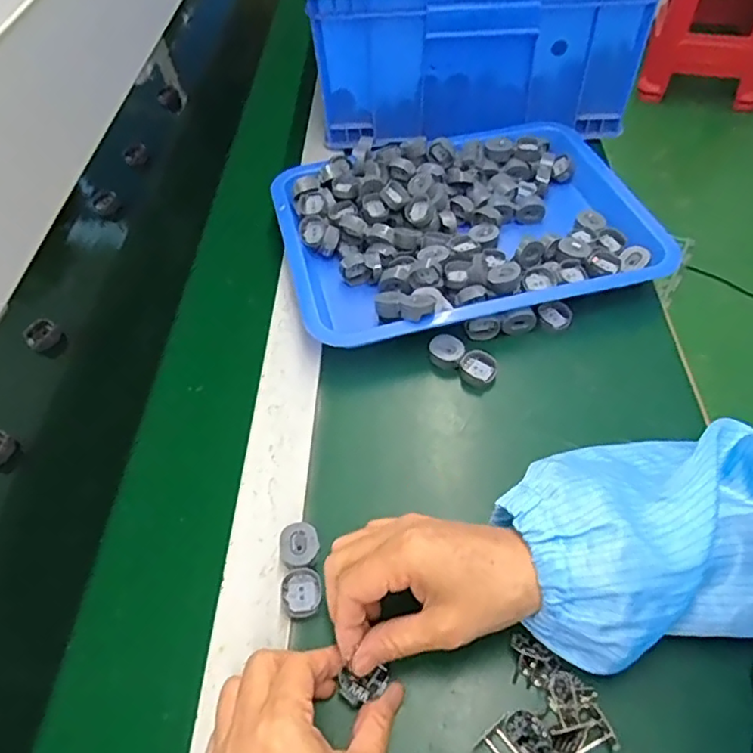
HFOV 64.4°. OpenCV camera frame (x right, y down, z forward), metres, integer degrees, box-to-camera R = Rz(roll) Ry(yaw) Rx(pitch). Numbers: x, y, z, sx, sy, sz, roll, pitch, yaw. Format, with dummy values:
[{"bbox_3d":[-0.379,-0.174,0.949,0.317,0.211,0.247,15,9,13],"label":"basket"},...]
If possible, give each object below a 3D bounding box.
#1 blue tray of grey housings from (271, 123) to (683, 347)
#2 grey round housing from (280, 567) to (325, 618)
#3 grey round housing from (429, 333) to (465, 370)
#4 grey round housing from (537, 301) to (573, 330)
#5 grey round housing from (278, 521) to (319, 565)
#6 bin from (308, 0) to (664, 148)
[{"bbox_3d":[0.079,-0.145,0.569,0.328,0.051,0.251,-14,52,-7],"label":"blue tray of grey housings"},{"bbox_3d":[-0.047,0.137,0.378,0.025,0.009,0.028,-10,51,-3],"label":"grey round housing"},{"bbox_3d":[0.057,-0.021,0.490,0.028,0.011,0.026,18,55,18],"label":"grey round housing"},{"bbox_3d":[0.152,-0.053,0.512,0.029,0.008,0.024,31,60,26],"label":"grey round housing"},{"bbox_3d":[-0.051,0.112,0.397,0.029,0.017,0.028,-2,51,3],"label":"grey round housing"},{"bbox_3d":[0.105,-0.506,0.742,0.352,0.161,0.463,-4,53,5],"label":"bin"}]

